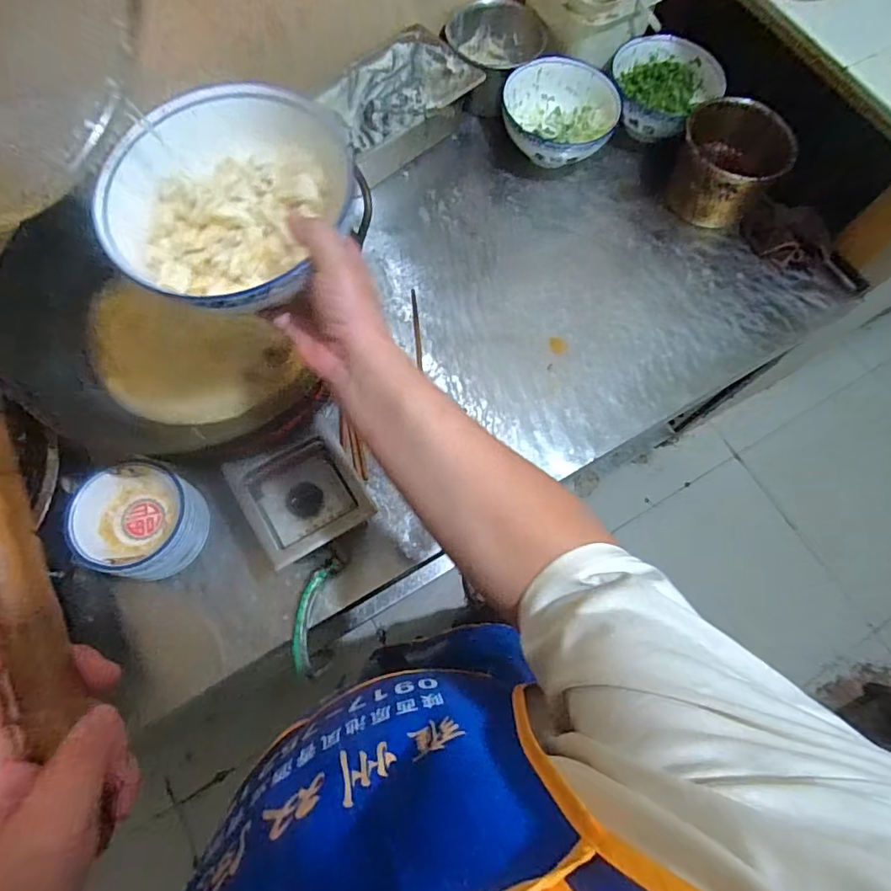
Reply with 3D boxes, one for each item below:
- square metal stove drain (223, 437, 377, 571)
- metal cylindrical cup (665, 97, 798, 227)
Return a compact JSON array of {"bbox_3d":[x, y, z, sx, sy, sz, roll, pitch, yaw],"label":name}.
[{"bbox_3d":[-0.172,0.060,0.623,0.126,0.041,0.134,-30,74,-12],"label":"square metal stove drain"},{"bbox_3d":[0.466,-0.470,0.862,0.164,0.140,0.176,27,72,7],"label":"metal cylindrical cup"}]

